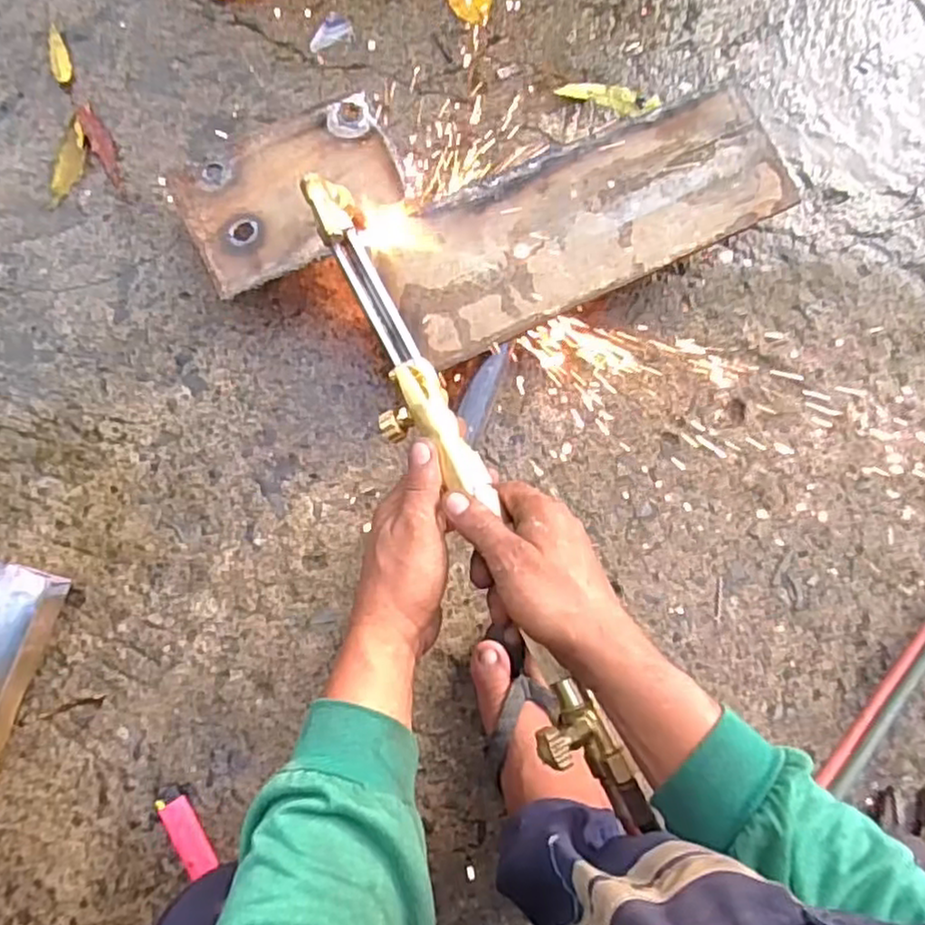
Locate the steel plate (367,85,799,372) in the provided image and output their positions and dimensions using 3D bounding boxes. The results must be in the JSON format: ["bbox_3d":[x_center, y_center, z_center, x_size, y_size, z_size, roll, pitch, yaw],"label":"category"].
[{"bbox_3d":[0.106,-0.209,0.608,0.353,0.012,0.130,-26,82,-6],"label":"steel plate"}]

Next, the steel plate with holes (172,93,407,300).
[{"bbox_3d":[-0.144,-0.231,0.603,0.182,0.013,0.121,-26,82,-6],"label":"steel plate with holes"}]

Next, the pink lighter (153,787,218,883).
[{"bbox_3d":[-0.216,0.288,0.548,0.022,0.011,0.069,-29,80,-7],"label":"pink lighter"}]

